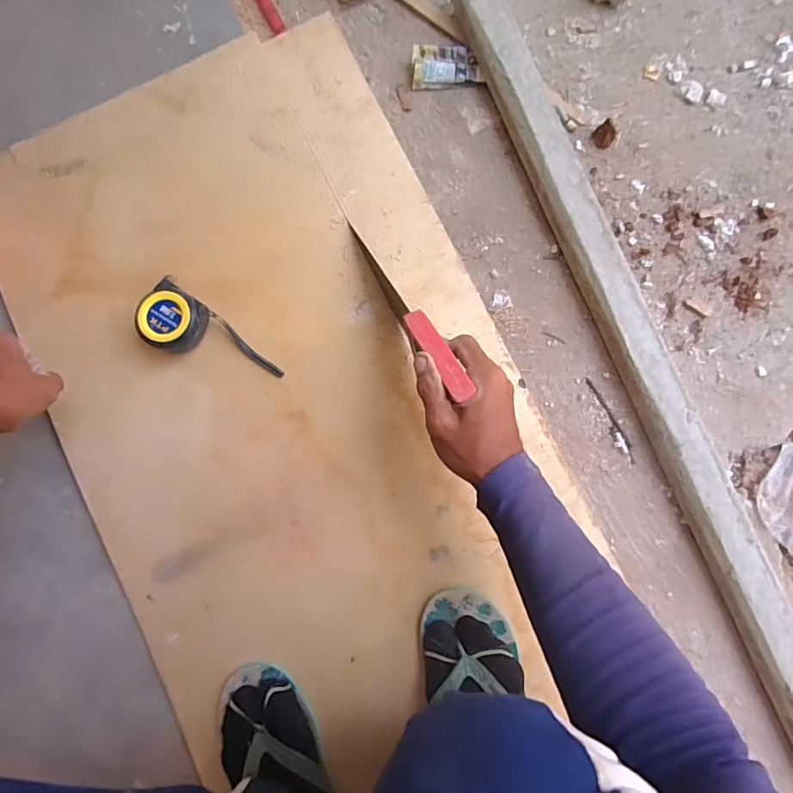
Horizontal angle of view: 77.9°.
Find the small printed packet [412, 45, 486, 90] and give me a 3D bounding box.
[{"bbox_3d":[0.070,-0.463,0.685,0.095,0.020,0.055,-2,86,3],"label":"small printed packet"}]

